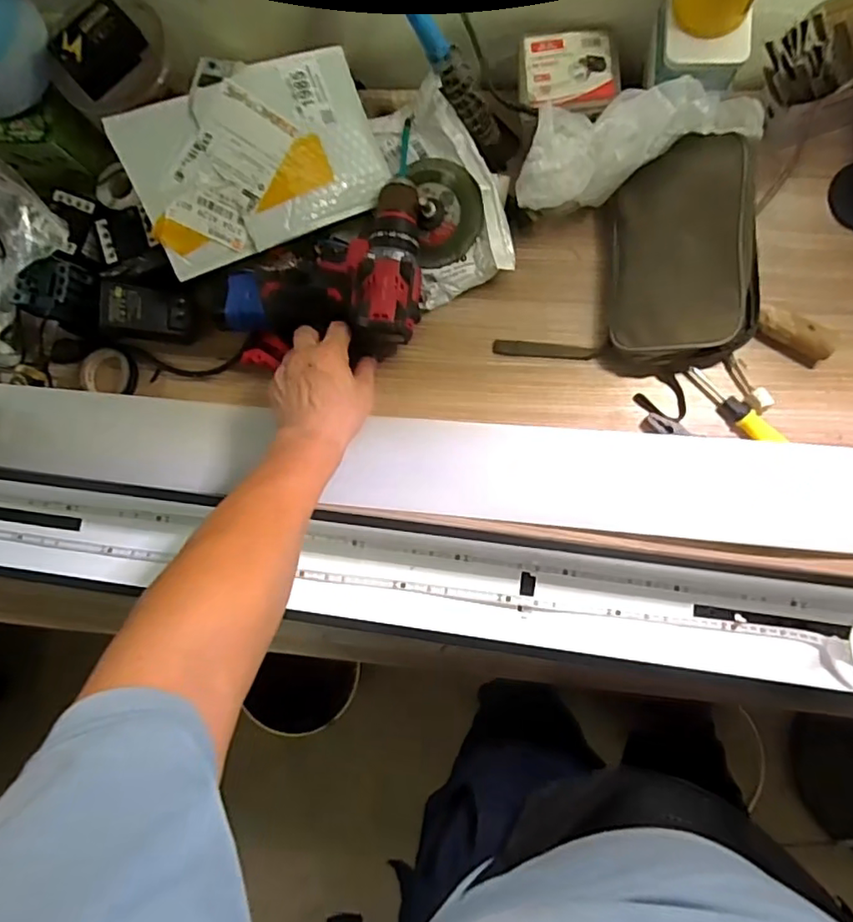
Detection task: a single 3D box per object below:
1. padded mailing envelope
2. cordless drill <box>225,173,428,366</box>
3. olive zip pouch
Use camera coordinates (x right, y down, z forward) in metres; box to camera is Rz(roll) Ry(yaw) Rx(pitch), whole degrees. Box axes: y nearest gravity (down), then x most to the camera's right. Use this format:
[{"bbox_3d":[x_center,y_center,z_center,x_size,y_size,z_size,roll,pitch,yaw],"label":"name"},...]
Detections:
[{"bbox_3d":[-0.153,-0.278,0.538,0.225,0.023,0.141,-26,102,-8],"label":"padded mailing envelope"},{"bbox_3d":[-0.097,-0.186,0.564,0.180,0.070,0.151,0,85,6],"label":"cordless drill"},{"bbox_3d":[0.238,-0.183,0.535,0.135,0.057,0.202,3,99,14],"label":"olive zip pouch"}]

